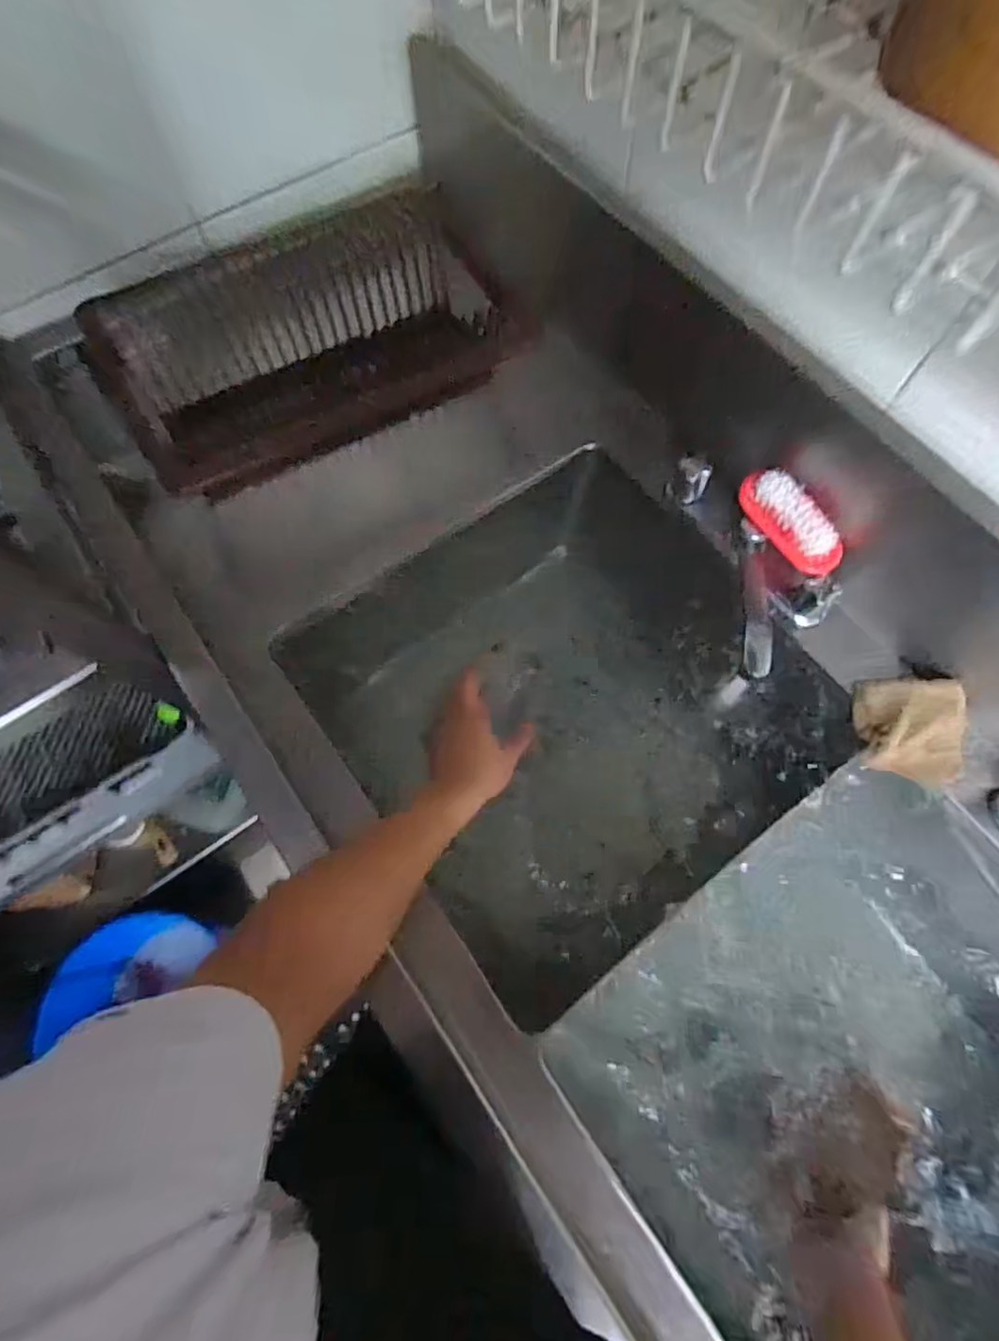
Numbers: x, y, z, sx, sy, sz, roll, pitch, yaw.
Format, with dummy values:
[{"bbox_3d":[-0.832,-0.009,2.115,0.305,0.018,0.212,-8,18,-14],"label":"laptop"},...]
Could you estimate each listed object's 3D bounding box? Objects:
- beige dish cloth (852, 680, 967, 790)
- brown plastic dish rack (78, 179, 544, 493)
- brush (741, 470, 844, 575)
[{"bbox_3d":[0.458,0.063,0.648,0.109,0.043,0.106,10,69,3],"label":"beige dish cloth"},{"bbox_3d":[-0.228,-0.435,0.790,0.538,0.153,0.246,-31,73,-12],"label":"brown plastic dish rack"},{"bbox_3d":[0.328,-0.166,0.666,0.046,0.064,0.139,-34,73,-13],"label":"brush"}]

